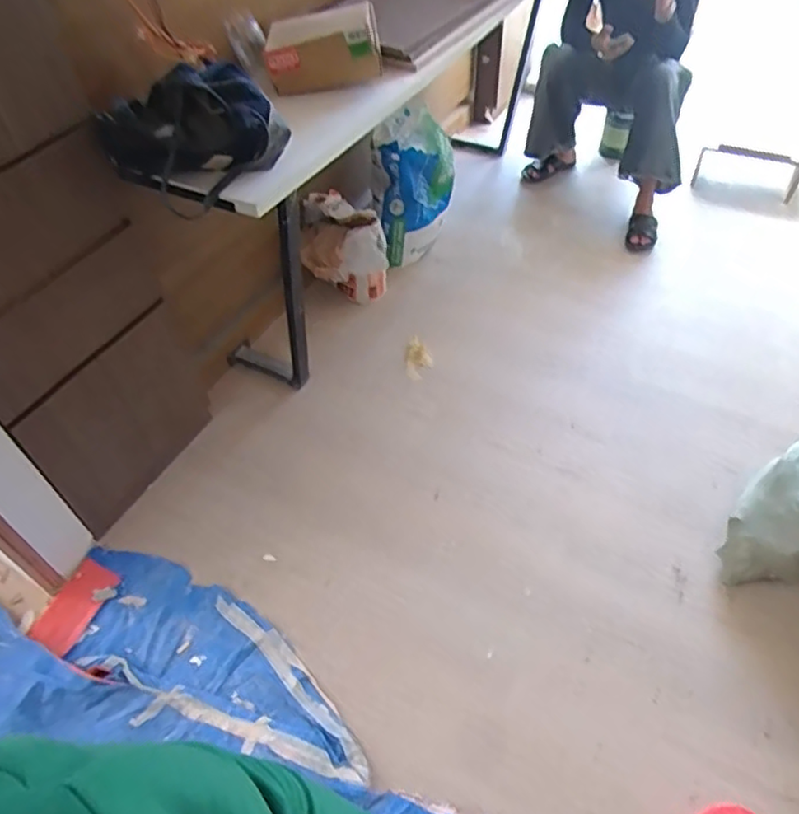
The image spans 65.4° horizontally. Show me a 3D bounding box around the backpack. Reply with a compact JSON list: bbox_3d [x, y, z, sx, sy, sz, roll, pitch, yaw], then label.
[{"bbox_3d":[-0.399,-0.529,1.229,0.355,0.228,0.195,-17,51,-11],"label":"backpack"}]

